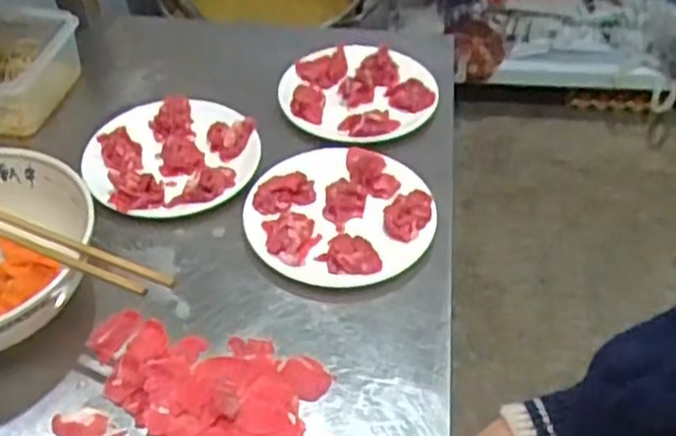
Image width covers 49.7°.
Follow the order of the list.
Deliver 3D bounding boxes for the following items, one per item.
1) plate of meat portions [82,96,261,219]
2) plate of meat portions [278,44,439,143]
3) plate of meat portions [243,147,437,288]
[{"bbox_3d":[-0.167,-0.074,0.739,0.167,0.025,0.183,-1,46,-1],"label":"plate of meat portions"},{"bbox_3d":[0.021,-0.145,0.821,0.171,0.028,0.180,0,46,0],"label":"plate of meat portions"},{"bbox_3d":[0.002,-0.007,0.679,0.168,0.029,0.165,0,46,0],"label":"plate of meat portions"}]

